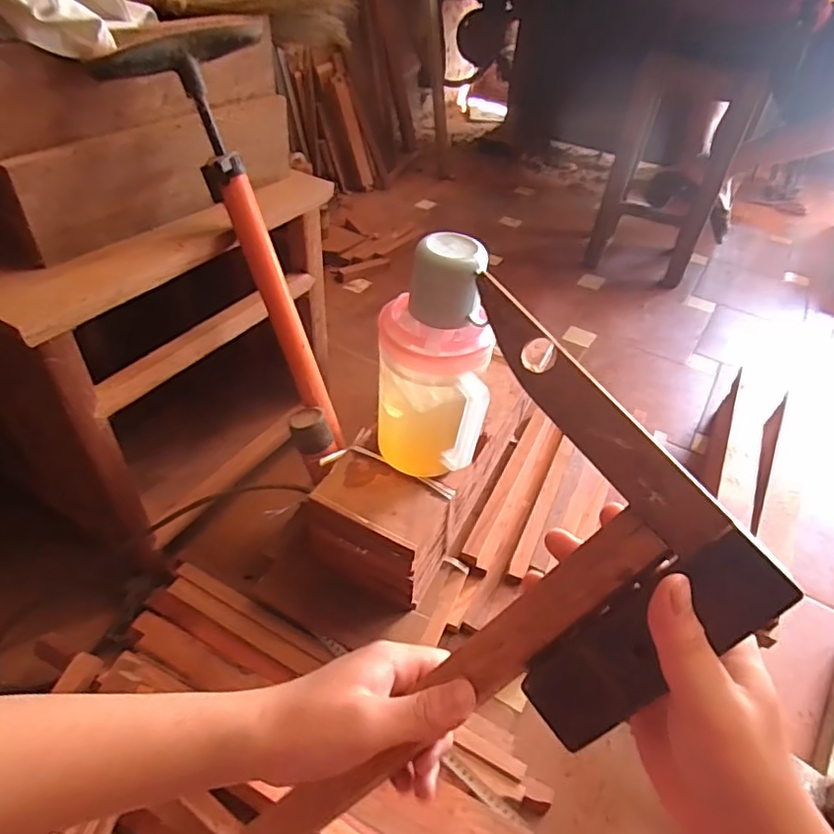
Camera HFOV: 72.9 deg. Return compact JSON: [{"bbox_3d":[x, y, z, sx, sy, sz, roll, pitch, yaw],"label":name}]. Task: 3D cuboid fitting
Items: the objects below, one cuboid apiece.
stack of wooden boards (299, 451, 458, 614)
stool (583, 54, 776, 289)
[{"bbox_3d":[-0.056,0.154,0.784,0.179,0.155,0.124,24,47,20],"label":"stack of wooden boards"},{"bbox_3d":[0.718,-0.689,1.614,0.307,0.546,0.252,21,46,17],"label":"stool"}]

